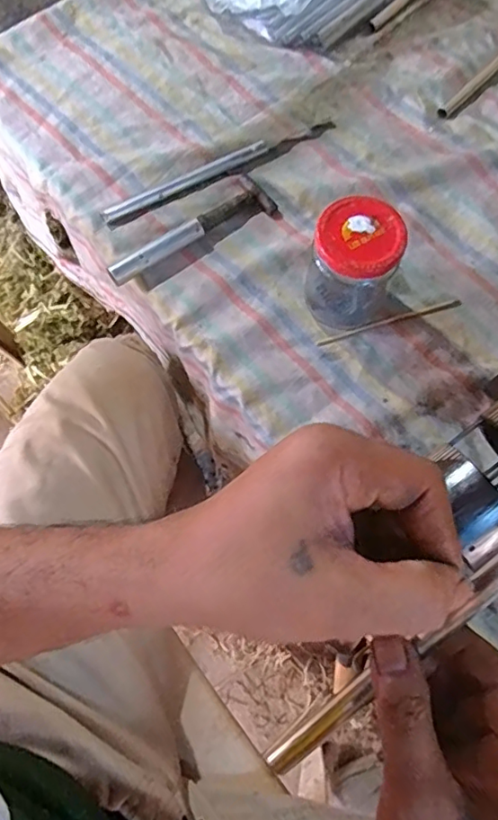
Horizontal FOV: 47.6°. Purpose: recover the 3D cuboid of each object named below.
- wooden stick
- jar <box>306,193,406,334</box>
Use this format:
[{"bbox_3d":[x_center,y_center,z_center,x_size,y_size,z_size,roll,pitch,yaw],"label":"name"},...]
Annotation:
[{"bbox_3d":[0.120,-0.075,0.481,0.128,0.004,0.008,-15,69,-7],"label":"wooden stick"},{"bbox_3d":[0.079,-0.110,0.440,0.062,0.093,0.059,0,68,-1],"label":"jar"}]

